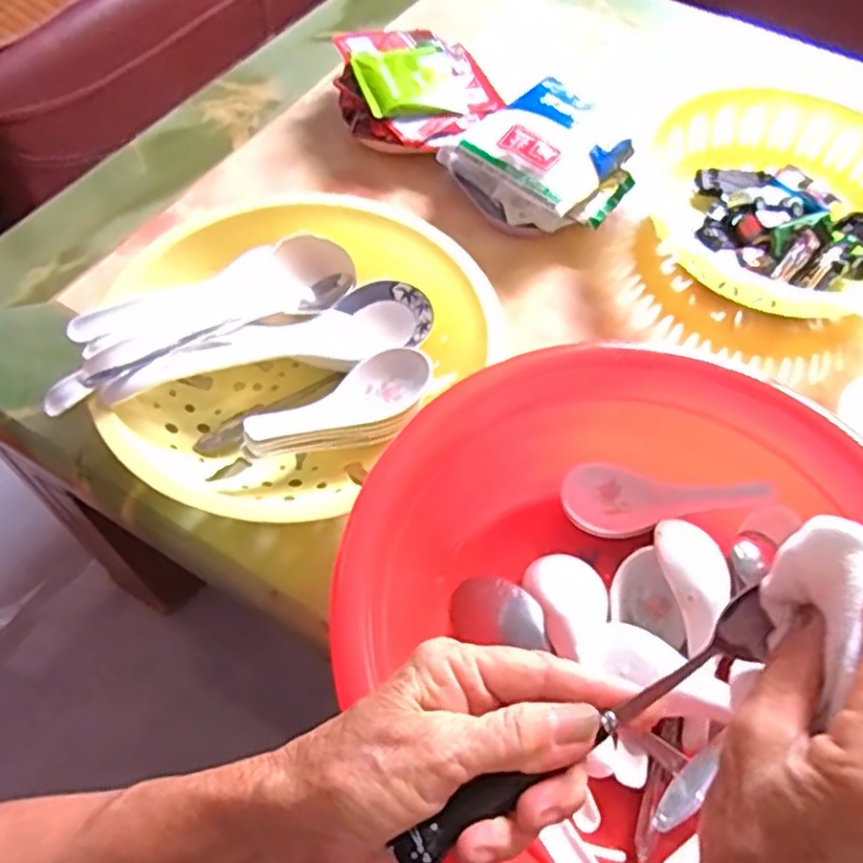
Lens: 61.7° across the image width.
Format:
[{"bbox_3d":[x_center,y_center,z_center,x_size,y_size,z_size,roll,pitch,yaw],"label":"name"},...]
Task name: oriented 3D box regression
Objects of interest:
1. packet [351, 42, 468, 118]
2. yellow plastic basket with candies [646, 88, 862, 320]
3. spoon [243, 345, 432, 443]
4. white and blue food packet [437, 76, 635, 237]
[{"bbox_3d":[-0.021,-0.308,0.632,0.087,0.023,0.086,-13,60,-10],"label":"packet"},{"bbox_3d":[0.275,-0.187,0.581,0.213,0.057,0.214,1,58,-2],"label":"yellow plastic basket with candies"},{"bbox_3d":[-0.059,-0.023,0.454,0.124,0.035,0.043,-22,62,-15],"label":"spoon"},{"bbox_3d":[0.096,-0.220,0.592,0.129,0.053,0.127,-31,64,-19],"label":"white and blue food packet"}]

